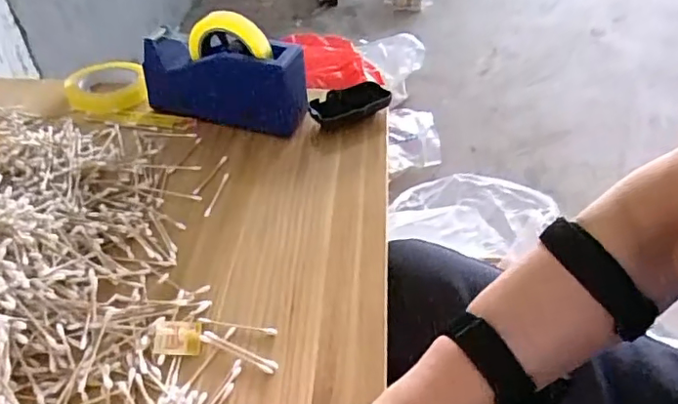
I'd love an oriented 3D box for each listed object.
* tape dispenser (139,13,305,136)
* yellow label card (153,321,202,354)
[{"bbox_3d":[-0.157,-0.174,0.749,0.226,0.144,0.056,13,44,13],"label":"tape dispenser"},{"bbox_3d":[-0.146,0.123,0.506,0.041,0.008,0.034,11,48,-23],"label":"yellow label card"}]

